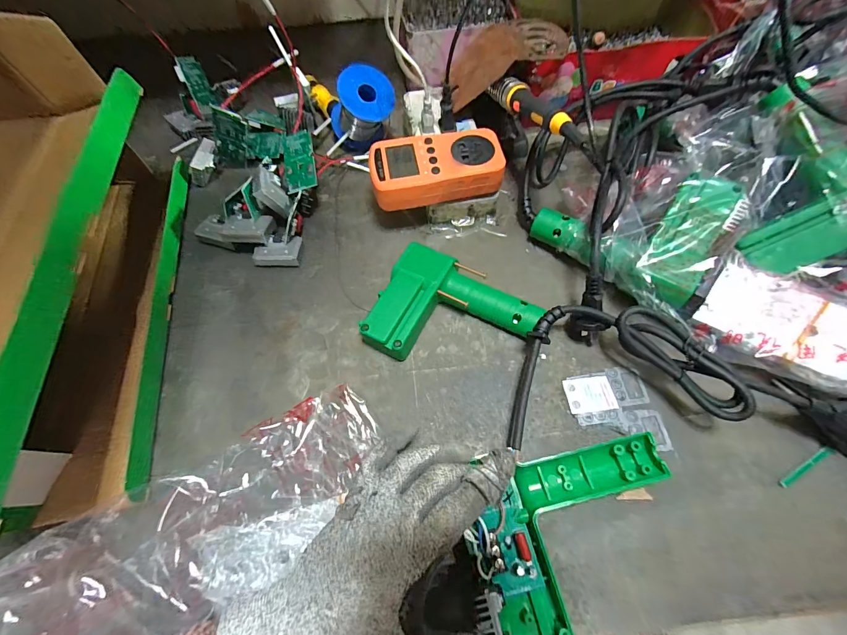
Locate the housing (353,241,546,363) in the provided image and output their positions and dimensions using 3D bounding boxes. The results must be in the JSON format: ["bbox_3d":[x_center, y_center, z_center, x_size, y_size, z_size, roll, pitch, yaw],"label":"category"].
[{"bbox_3d":[0.027,0.001,0.327,0.137,0.027,0.106,23,66,11],"label":"housing"}]

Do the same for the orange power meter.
[{"bbox_3d":[0.012,-0.149,0.355,0.125,0.032,0.062,-11,65,-3],"label":"orange power meter"}]

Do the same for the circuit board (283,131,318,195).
[{"bbox_3d":[-0.134,-0.171,0.384,0.033,0.007,0.079,-14,73,4],"label":"circuit board"}]

